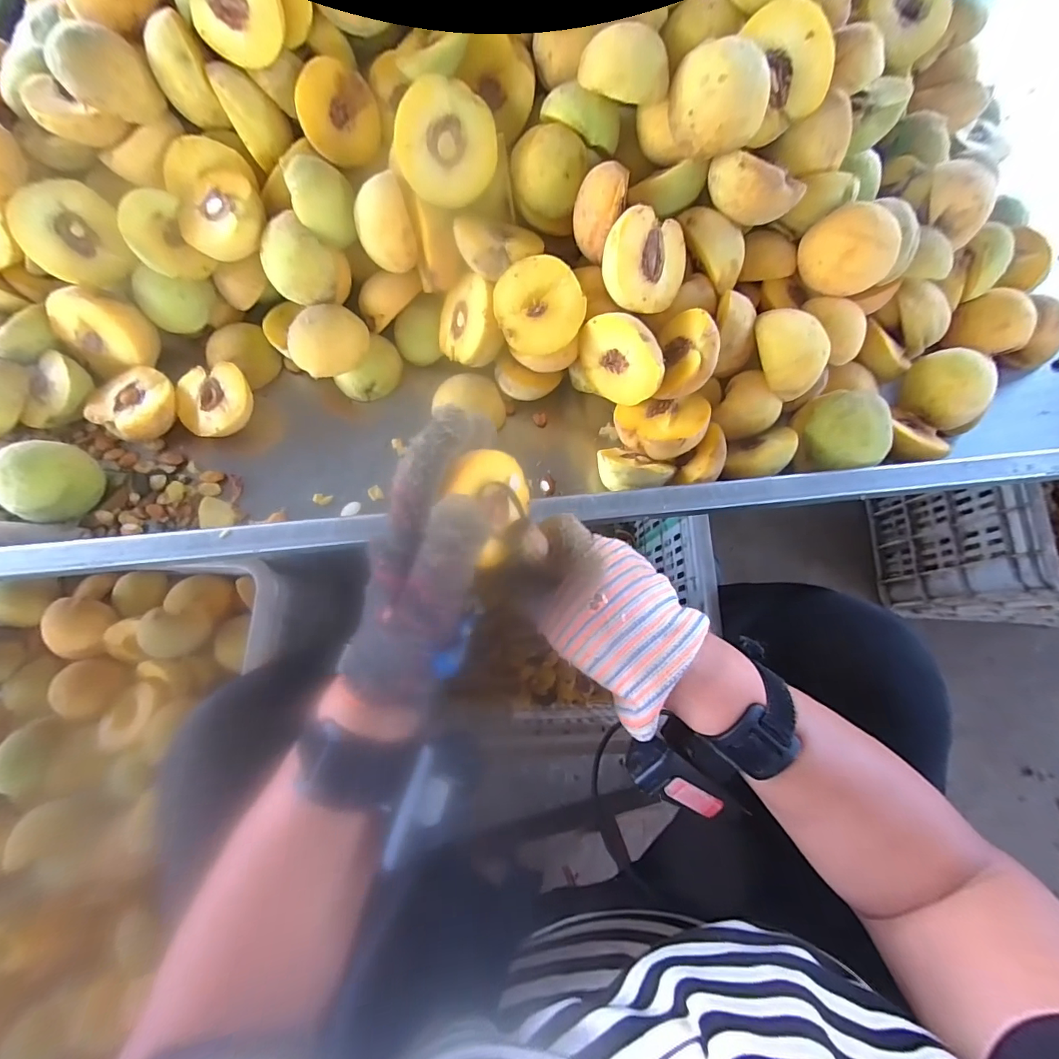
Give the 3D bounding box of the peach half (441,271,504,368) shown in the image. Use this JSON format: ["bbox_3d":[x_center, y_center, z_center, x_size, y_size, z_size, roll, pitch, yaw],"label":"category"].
[{"bbox_3d":[-0.045,-0.176,0.389,0.032,0.078,0.070,-11,103,-43],"label":"peach half"}]

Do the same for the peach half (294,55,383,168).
[{"bbox_3d":[-0.159,-0.338,0.372,0.058,0.065,0.031,-20,32,-21],"label":"peach half"}]

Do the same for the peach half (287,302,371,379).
[{"bbox_3d":[-0.174,-0.162,0.392,0.058,0.037,0.055,-10,108,14],"label":"peach half"}]

